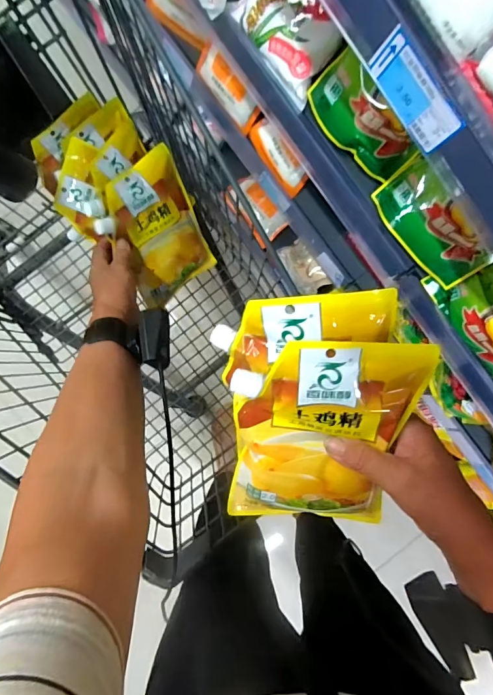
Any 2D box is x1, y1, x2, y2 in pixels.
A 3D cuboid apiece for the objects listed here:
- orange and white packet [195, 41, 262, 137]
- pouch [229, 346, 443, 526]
[{"bbox_3d":[-0.026,-0.455,0.654,0.140,0.071,0.030,48,67,-8],"label":"orange and white packet"},{"bbox_3d":[0.063,0.083,0.335,0.147,0.025,0.200,3,120,2],"label":"pouch"}]

